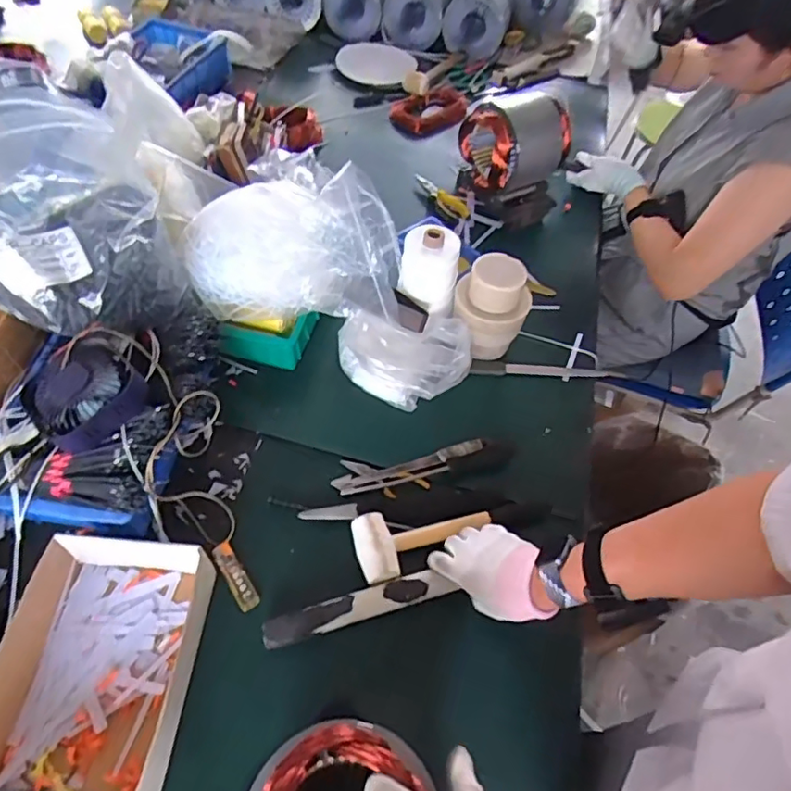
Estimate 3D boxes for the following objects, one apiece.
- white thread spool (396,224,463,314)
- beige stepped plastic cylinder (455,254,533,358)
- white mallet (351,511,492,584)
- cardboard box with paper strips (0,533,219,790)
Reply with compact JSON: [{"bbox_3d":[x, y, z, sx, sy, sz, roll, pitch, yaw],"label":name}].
[{"bbox_3d":[0.051,-0.199,0.854,0.084,0.103,0.079,2,53,-3],"label":"white thread spool"},{"bbox_3d":[0.141,-0.124,0.858,0.110,0.152,0.092,20,54,10],"label":"beige stepped plastic cylinder"},{"bbox_3d":[0.037,0.183,0.701,0.178,0.038,0.085,-4,54,-8],"label":"white mallet"},{"bbox_3d":[-0.316,0.278,0.596,0.199,0.051,0.247,5,53,-1],"label":"cardboard box with paper strips"}]

